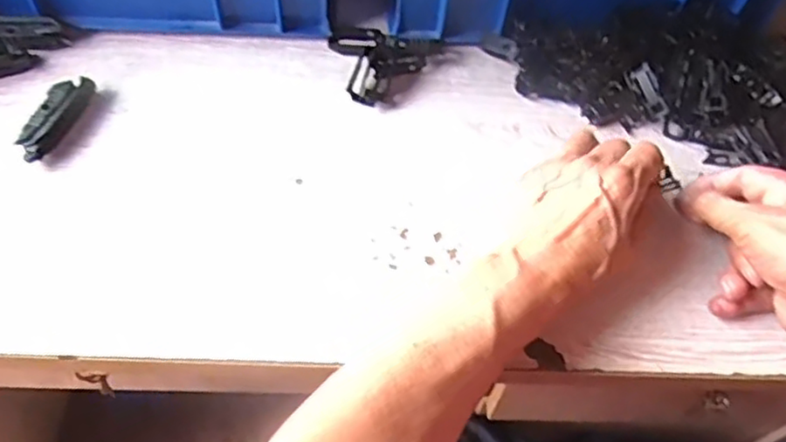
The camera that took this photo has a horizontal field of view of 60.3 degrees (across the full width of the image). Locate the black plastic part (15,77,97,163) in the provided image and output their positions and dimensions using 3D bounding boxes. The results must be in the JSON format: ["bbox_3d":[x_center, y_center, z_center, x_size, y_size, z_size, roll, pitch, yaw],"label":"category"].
[{"bbox_3d":[-0.247,-0.075,0.498,0.024,0.019,0.077,20,59,8],"label":"black plastic part"}]

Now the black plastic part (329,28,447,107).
[{"bbox_3d":[-0.016,-0.140,0.553,0.076,0.023,0.090,39,63,19],"label":"black plastic part"}]

